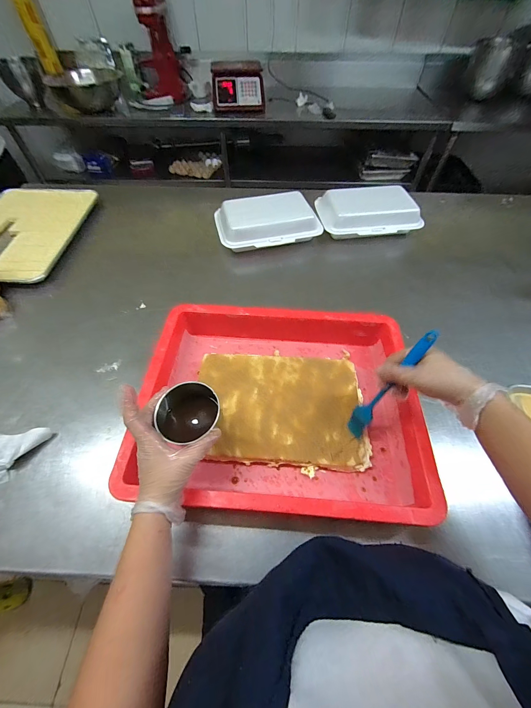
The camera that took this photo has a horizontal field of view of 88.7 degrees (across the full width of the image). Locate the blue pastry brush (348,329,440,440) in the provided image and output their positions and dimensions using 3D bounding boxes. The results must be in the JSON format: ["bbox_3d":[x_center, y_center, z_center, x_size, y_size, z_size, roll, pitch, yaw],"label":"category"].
[{"bbox_3d":[0.177,0.051,0.395,0.031,0.206,0.010,42,39,25],"label":"blue pastry brush"}]

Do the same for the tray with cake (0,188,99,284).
[{"bbox_3d":[-0.733,-0.373,0.820,0.325,0.035,0.457,-2,55,-2],"label":"tray with cake"}]

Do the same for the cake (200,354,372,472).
[{"bbox_3d":[0.028,0.095,0.488,0.287,0.033,0.196,3,55,2],"label":"cake"}]

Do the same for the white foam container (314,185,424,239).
[{"bbox_3d":[0.300,-0.419,0.808,0.305,0.084,0.168,3,55,1],"label":"white foam container"}]

